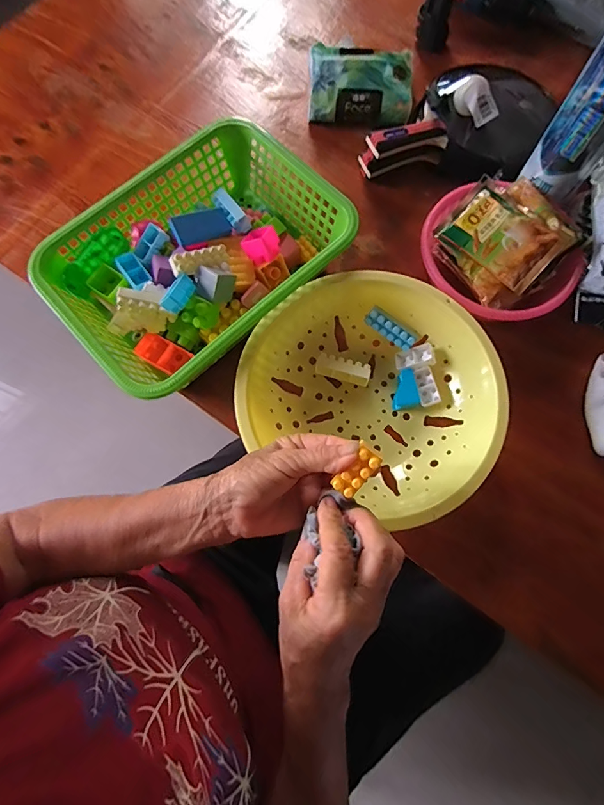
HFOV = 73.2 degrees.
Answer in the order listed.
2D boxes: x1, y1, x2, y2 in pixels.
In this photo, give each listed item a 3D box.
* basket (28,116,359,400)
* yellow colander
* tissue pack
[{"bbox_3d":[-0.108,-0.153,0.452,0.294,0.078,0.219,-42,77,-10],"label":"basket"},{"bbox_3d":[0.069,-0.015,0.421,0.242,0.064,0.222,20,75,7],"label":"yellow colander"},{"bbox_3d":[0.078,-0.416,0.539,0.130,0.063,0.070,6,74,3],"label":"tissue pack"}]

